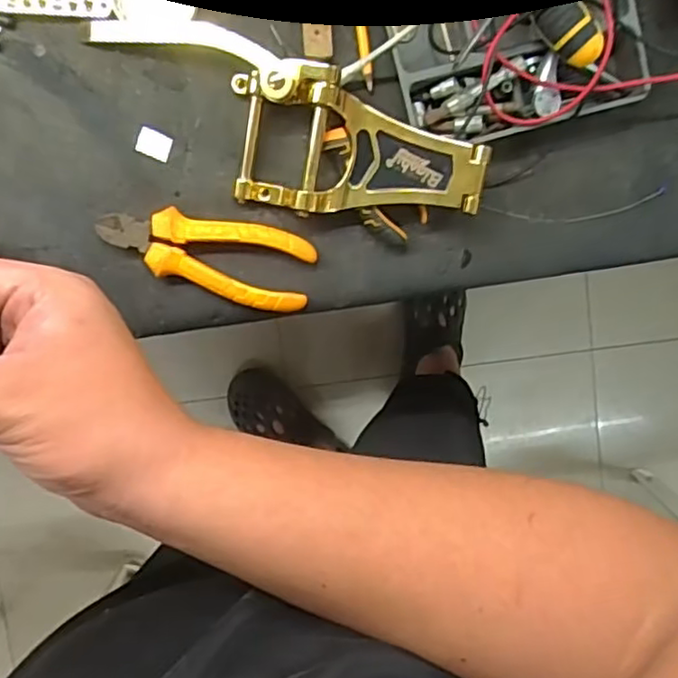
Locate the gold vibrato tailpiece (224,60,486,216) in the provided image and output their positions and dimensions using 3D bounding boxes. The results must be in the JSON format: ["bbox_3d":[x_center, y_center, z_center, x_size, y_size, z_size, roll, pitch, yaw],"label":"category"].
[{"bbox_3d":[0.013,-0.134,0.472,0.177,0.044,0.097,11,96,-4],"label":"gold vibrato tailpiece"}]

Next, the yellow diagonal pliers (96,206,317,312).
[{"bbox_3d":[-0.096,-0.062,0.485,0.152,0.026,0.056,12,96,-4],"label":"yellow diagonal pliers"}]

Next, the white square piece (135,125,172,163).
[{"bbox_3d":[-0.135,-0.142,0.482,0.025,0.004,0.019,23,95,-5],"label":"white square piece"}]

